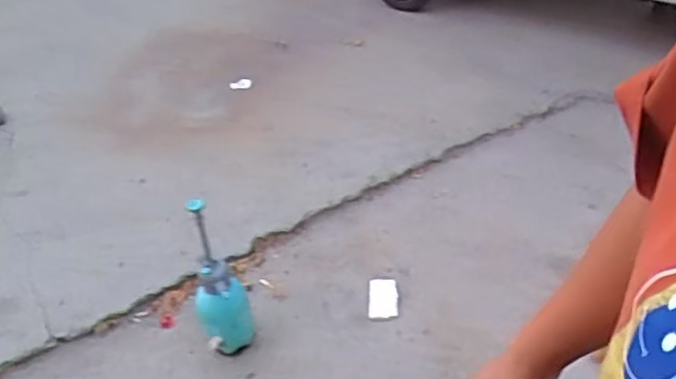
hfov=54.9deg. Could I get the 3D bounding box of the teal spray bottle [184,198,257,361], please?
[{"bbox_3d":[-0.303,0.250,1.704,0.118,0.495,0.148,-2,46,1],"label":"teal spray bottle"}]

